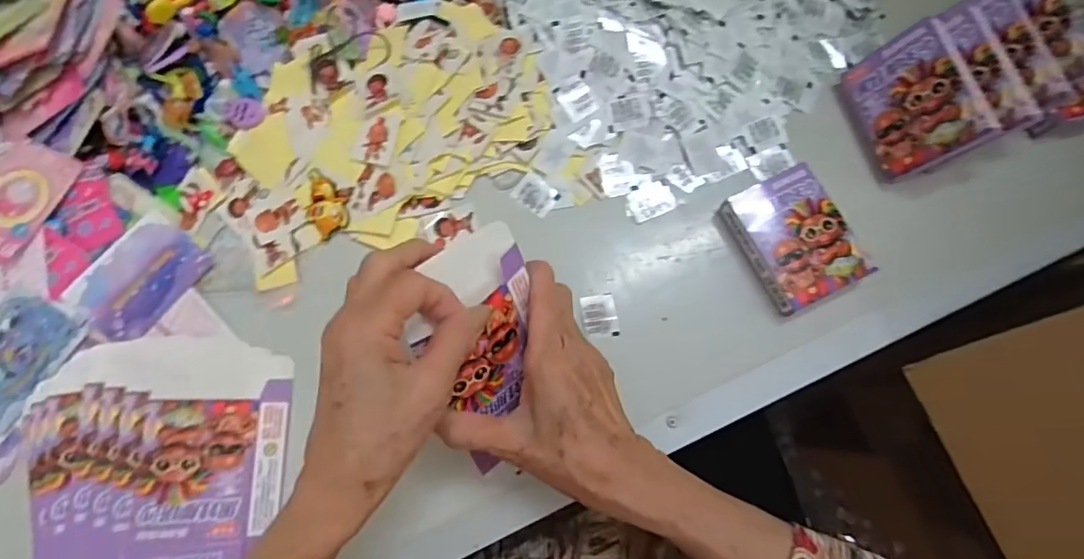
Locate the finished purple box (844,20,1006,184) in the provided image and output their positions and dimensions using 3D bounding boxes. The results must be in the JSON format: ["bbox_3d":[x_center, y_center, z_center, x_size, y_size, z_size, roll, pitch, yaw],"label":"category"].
[{"bbox_3d":[0.259,-0.123,0.390,0.019,0.069,0.091,-5,75,-34],"label":"finished purple box"}]

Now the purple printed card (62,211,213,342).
[{"bbox_3d":[-0.292,-0.001,0.405,0.059,0.009,0.087,39,80,10],"label":"purple printed card"}]

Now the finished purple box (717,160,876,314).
[{"bbox_3d":[0.177,-0.030,0.393,0.064,0.024,0.090,-24,76,-4],"label":"finished purple box"}]

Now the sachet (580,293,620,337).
[{"bbox_3d":[0.041,0.026,0.399,0.024,0.005,0.031,-9,76,0],"label":"sachet"}]

